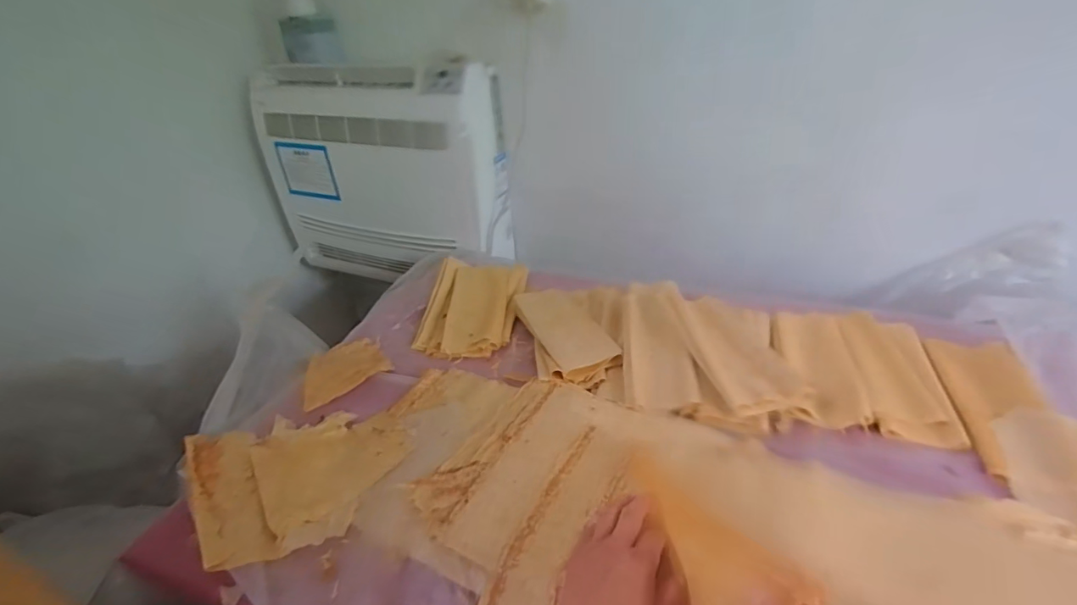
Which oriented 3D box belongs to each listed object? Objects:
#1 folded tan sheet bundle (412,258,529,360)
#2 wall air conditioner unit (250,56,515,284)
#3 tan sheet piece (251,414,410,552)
[{"bbox_3d":[-0.132,0.003,0.945,0.184,0.048,0.274,1,34,8],"label":"folded tan sheet bundle"},{"bbox_3d":[-0.426,-0.340,1.305,0.682,0.528,0.200,11,37,22],"label":"wall air conditioner unit"},{"bbox_3d":[-0.280,0.219,0.664,0.192,0.016,0.211,-24,38,-27],"label":"tan sheet piece"}]

